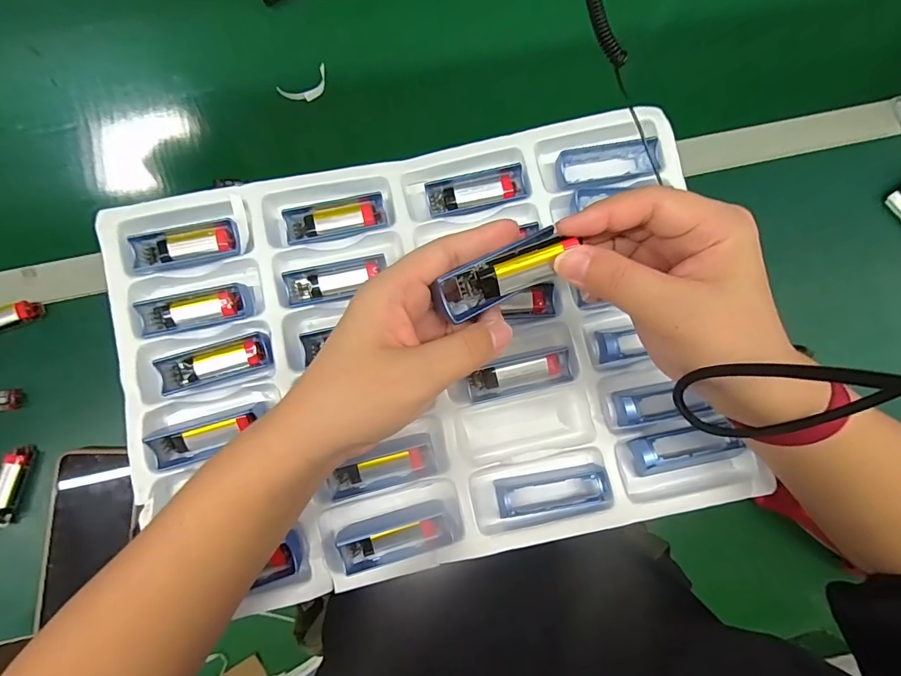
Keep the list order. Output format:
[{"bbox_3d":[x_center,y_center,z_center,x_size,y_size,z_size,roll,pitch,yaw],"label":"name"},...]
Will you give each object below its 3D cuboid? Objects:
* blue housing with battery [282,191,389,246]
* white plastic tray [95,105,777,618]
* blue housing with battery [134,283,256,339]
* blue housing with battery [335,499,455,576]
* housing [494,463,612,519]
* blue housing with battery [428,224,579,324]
[{"bbox_3d":[-0.091,-0.095,0.357,0.078,0.013,0.031,-14,81,-2],"label":"blue housing with battery"},{"bbox_3d":[-0.019,0.006,0.346,0.439,0.030,0.310,-12,81,-2],"label":"white plastic tray"},{"bbox_3d":[-0.194,-0.022,0.343,0.081,0.015,0.028,-11,81,-2],"label":"blue housing with battery"},{"bbox_3d":[-0.038,0.142,0.322,0.078,0.026,0.032,-14,81,-2],"label":"blue housing with battery"},{"bbox_3d":[0.074,0.112,0.329,0.082,0.027,0.024,-9,81,-2],"label":"housing"},{"bbox_3d":[0.027,-0.034,0.235,0.071,0.011,0.024,-28,81,4],"label":"blue housing with battery"}]

